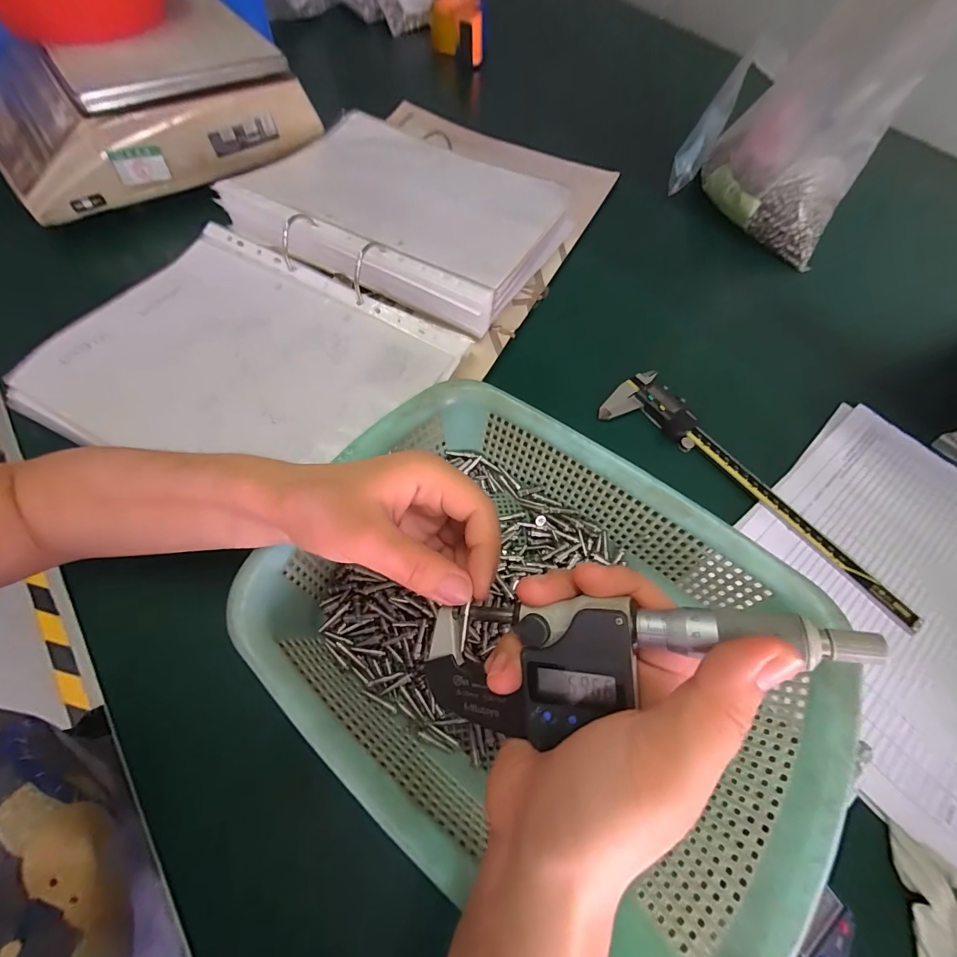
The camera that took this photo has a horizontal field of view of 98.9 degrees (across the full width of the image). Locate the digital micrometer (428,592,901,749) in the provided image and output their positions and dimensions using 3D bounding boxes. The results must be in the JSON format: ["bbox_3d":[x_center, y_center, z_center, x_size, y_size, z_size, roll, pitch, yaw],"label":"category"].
[{"bbox_3d":[0.045,0.066,0.154,0.159,0.023,0.050,-21,62,24],"label":"digital micrometer"}]

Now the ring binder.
[{"bbox_3d":[-0.107,-0.237,0.433,0.323,0.052,0.610,28,65,10],"label":"ring binder"}]

